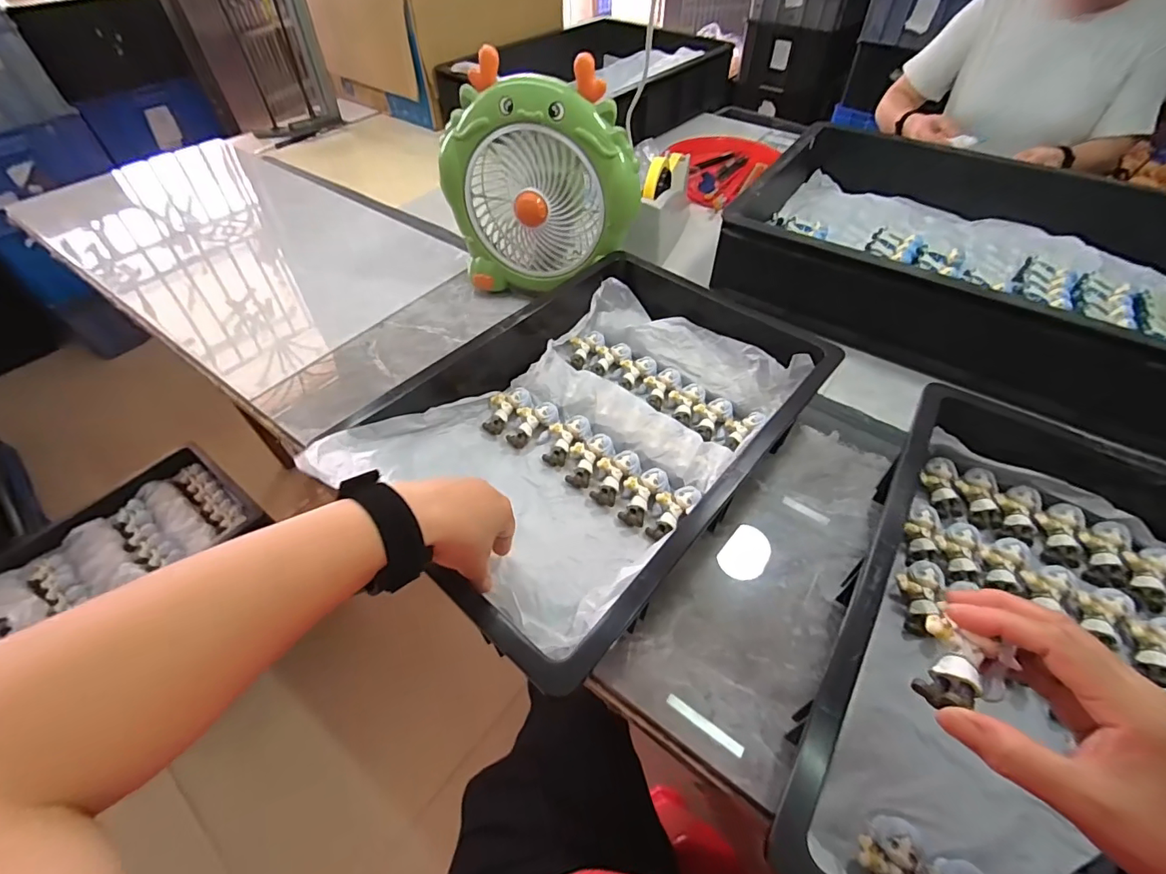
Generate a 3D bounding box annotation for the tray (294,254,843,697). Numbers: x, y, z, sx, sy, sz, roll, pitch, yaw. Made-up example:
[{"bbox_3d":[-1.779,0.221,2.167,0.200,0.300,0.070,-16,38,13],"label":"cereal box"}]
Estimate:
[{"bbox_3d":[0.007,-0.032,0.517,0.338,0.100,0.453,34,58,25],"label":"tray"}]

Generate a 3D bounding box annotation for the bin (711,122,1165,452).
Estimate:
[{"bbox_3d":[0.501,-0.238,0.670,0.371,0.180,0.582,-38,59,-27],"label":"bin"}]

